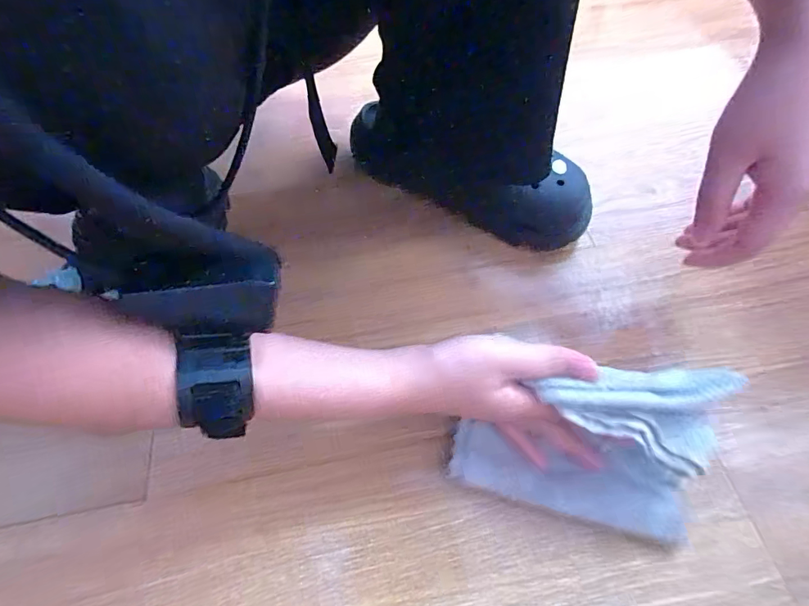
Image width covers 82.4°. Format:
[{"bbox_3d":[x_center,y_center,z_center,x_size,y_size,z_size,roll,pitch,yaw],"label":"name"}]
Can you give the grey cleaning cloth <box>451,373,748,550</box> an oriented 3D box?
[{"bbox_3d":[0.108,0.090,0.288,0.151,0.093,0.072,6,58,6],"label":"grey cleaning cloth"}]

